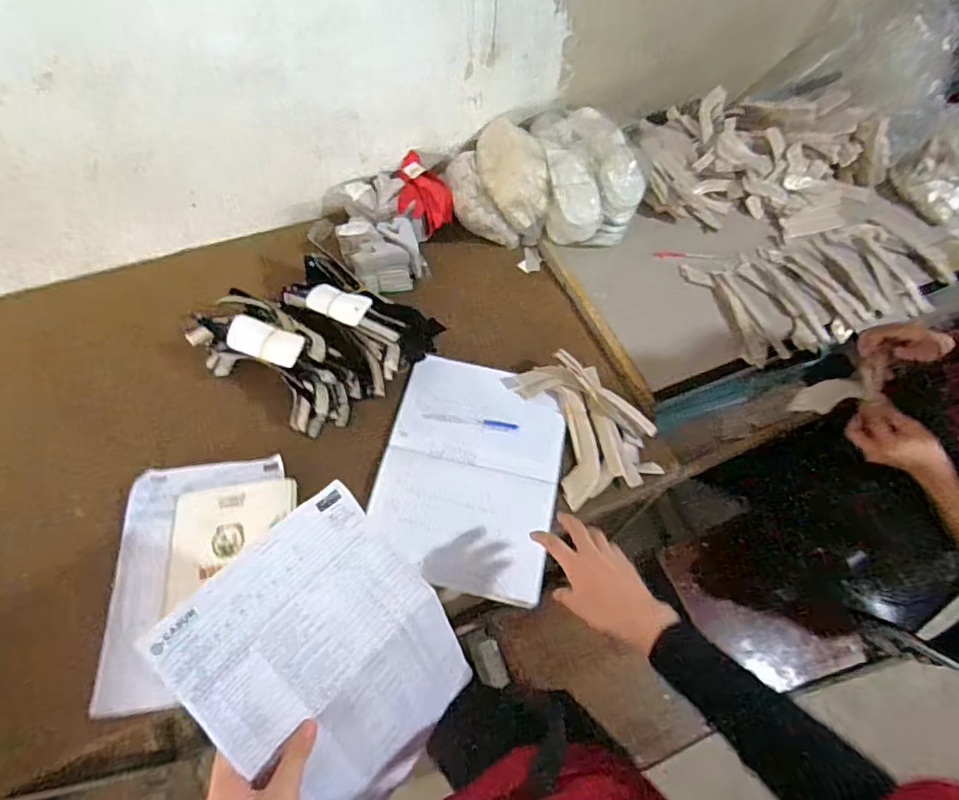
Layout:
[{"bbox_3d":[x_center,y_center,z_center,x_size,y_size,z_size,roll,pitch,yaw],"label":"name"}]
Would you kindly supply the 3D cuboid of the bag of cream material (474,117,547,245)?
[{"bbox_3d":[0.073,-0.407,0.991,0.103,0.135,0.203,-22,61,24],"label":"bag of cream material"}]

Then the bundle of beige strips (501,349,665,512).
[{"bbox_3d":[0.165,0.028,0.817,0.169,0.033,0.223,-19,64,-14],"label":"bundle of beige strips"}]

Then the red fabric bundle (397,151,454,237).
[{"bbox_3d":[-0.097,-0.369,0.978,0.095,0.058,0.138,-1,61,-4],"label":"red fabric bundle"}]

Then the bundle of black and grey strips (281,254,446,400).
[{"bbox_3d":[-0.194,-0.132,0.854,0.164,0.088,0.228,-39,70,-22],"label":"bundle of black and grey strips"}]

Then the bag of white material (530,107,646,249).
[{"bbox_3d":[0.192,-0.409,1.002,0.167,0.140,0.241,-6,62,-7],"label":"bag of white material"}]

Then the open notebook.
[{"bbox_3d":[-0.011,0.096,0.779,0.239,0.026,0.329,12,61,3],"label":"open notebook"}]

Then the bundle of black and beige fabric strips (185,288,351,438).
[{"bbox_3d":[-0.300,-0.059,0.804,0.243,0.094,0.135,38,65,16],"label":"bundle of black and beige fabric strips"}]

